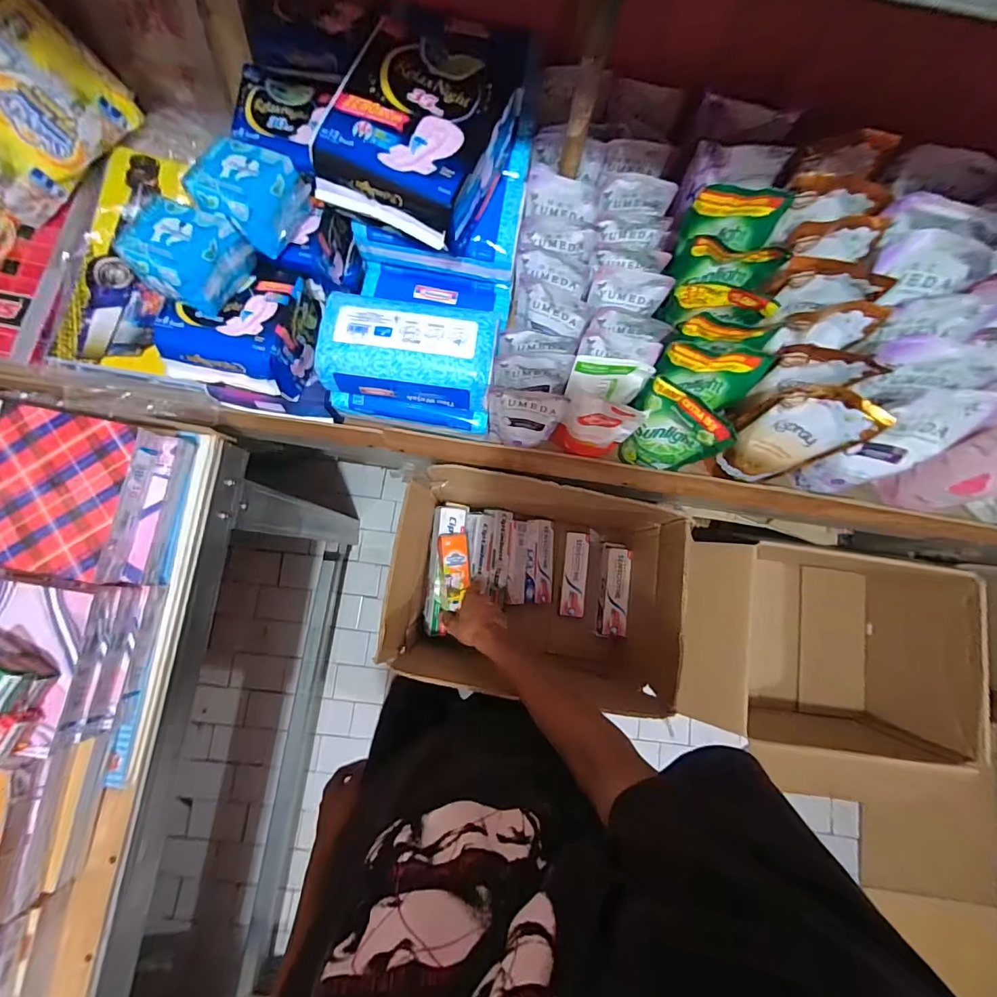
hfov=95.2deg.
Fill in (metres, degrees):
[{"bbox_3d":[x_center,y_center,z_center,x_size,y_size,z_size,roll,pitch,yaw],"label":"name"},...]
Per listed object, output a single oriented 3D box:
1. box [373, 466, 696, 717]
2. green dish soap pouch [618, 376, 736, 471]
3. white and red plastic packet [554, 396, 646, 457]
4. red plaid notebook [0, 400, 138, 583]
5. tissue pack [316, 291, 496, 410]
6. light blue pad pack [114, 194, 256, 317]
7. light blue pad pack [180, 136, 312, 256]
[{"bbox_3d":[0.057,0.134,0.781,0.413,0.364,0.302,12,81,-2],"label":"box"},{"bbox_3d":[0.194,-0.072,0.532,0.098,0.135,0.046,44,82,4],"label":"green dish soap pouch"},{"bbox_3d":[0.114,-0.080,0.544,0.084,0.119,0.027,11,81,-2],"label":"white and red plastic packet"},{"bbox_3d":[-0.536,-0.018,0.495,0.237,0.012,0.172,12,81,-1],"label":"red plaid notebook"},{"bbox_3d":[-0.099,-0.165,0.509,0.188,0.053,0.101,10,81,-2],"label":"tissue pack"},{"bbox_3d":[-0.298,-0.232,0.438,0.077,0.055,0.089,26,81,1],"label":"light blue pad pack"},{"bbox_3d":[-0.245,-0.299,0.450,0.081,0.051,0.082,22,81,0],"label":"light blue pad pack"}]

